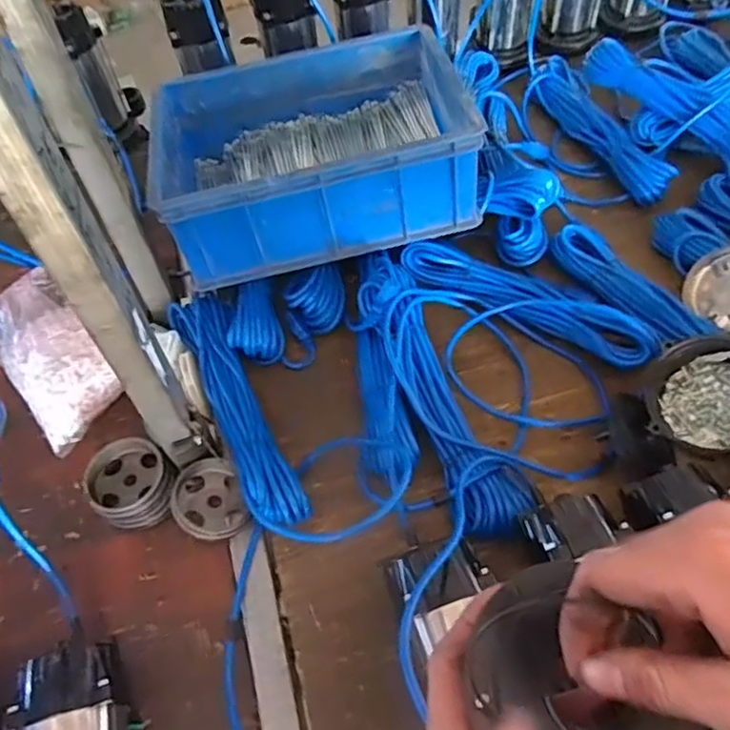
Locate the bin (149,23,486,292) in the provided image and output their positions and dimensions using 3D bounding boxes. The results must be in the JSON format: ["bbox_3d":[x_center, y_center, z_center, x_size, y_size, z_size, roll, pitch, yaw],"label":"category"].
[{"bbox_3d":[-0.074,-0.292,0.894,0.391,0.170,0.315,-15,55,-5],"label":"bin"}]

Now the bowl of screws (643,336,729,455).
[{"bbox_3d":[0.375,0.031,0.695,0.134,0.075,0.117,25,61,21],"label":"bowl of screws"}]

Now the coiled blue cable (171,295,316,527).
[{"bbox_3d":[-0.155,0.036,0.758,0.065,0.046,0.351,-23,56,-11],"label":"coiled blue cable"}]

